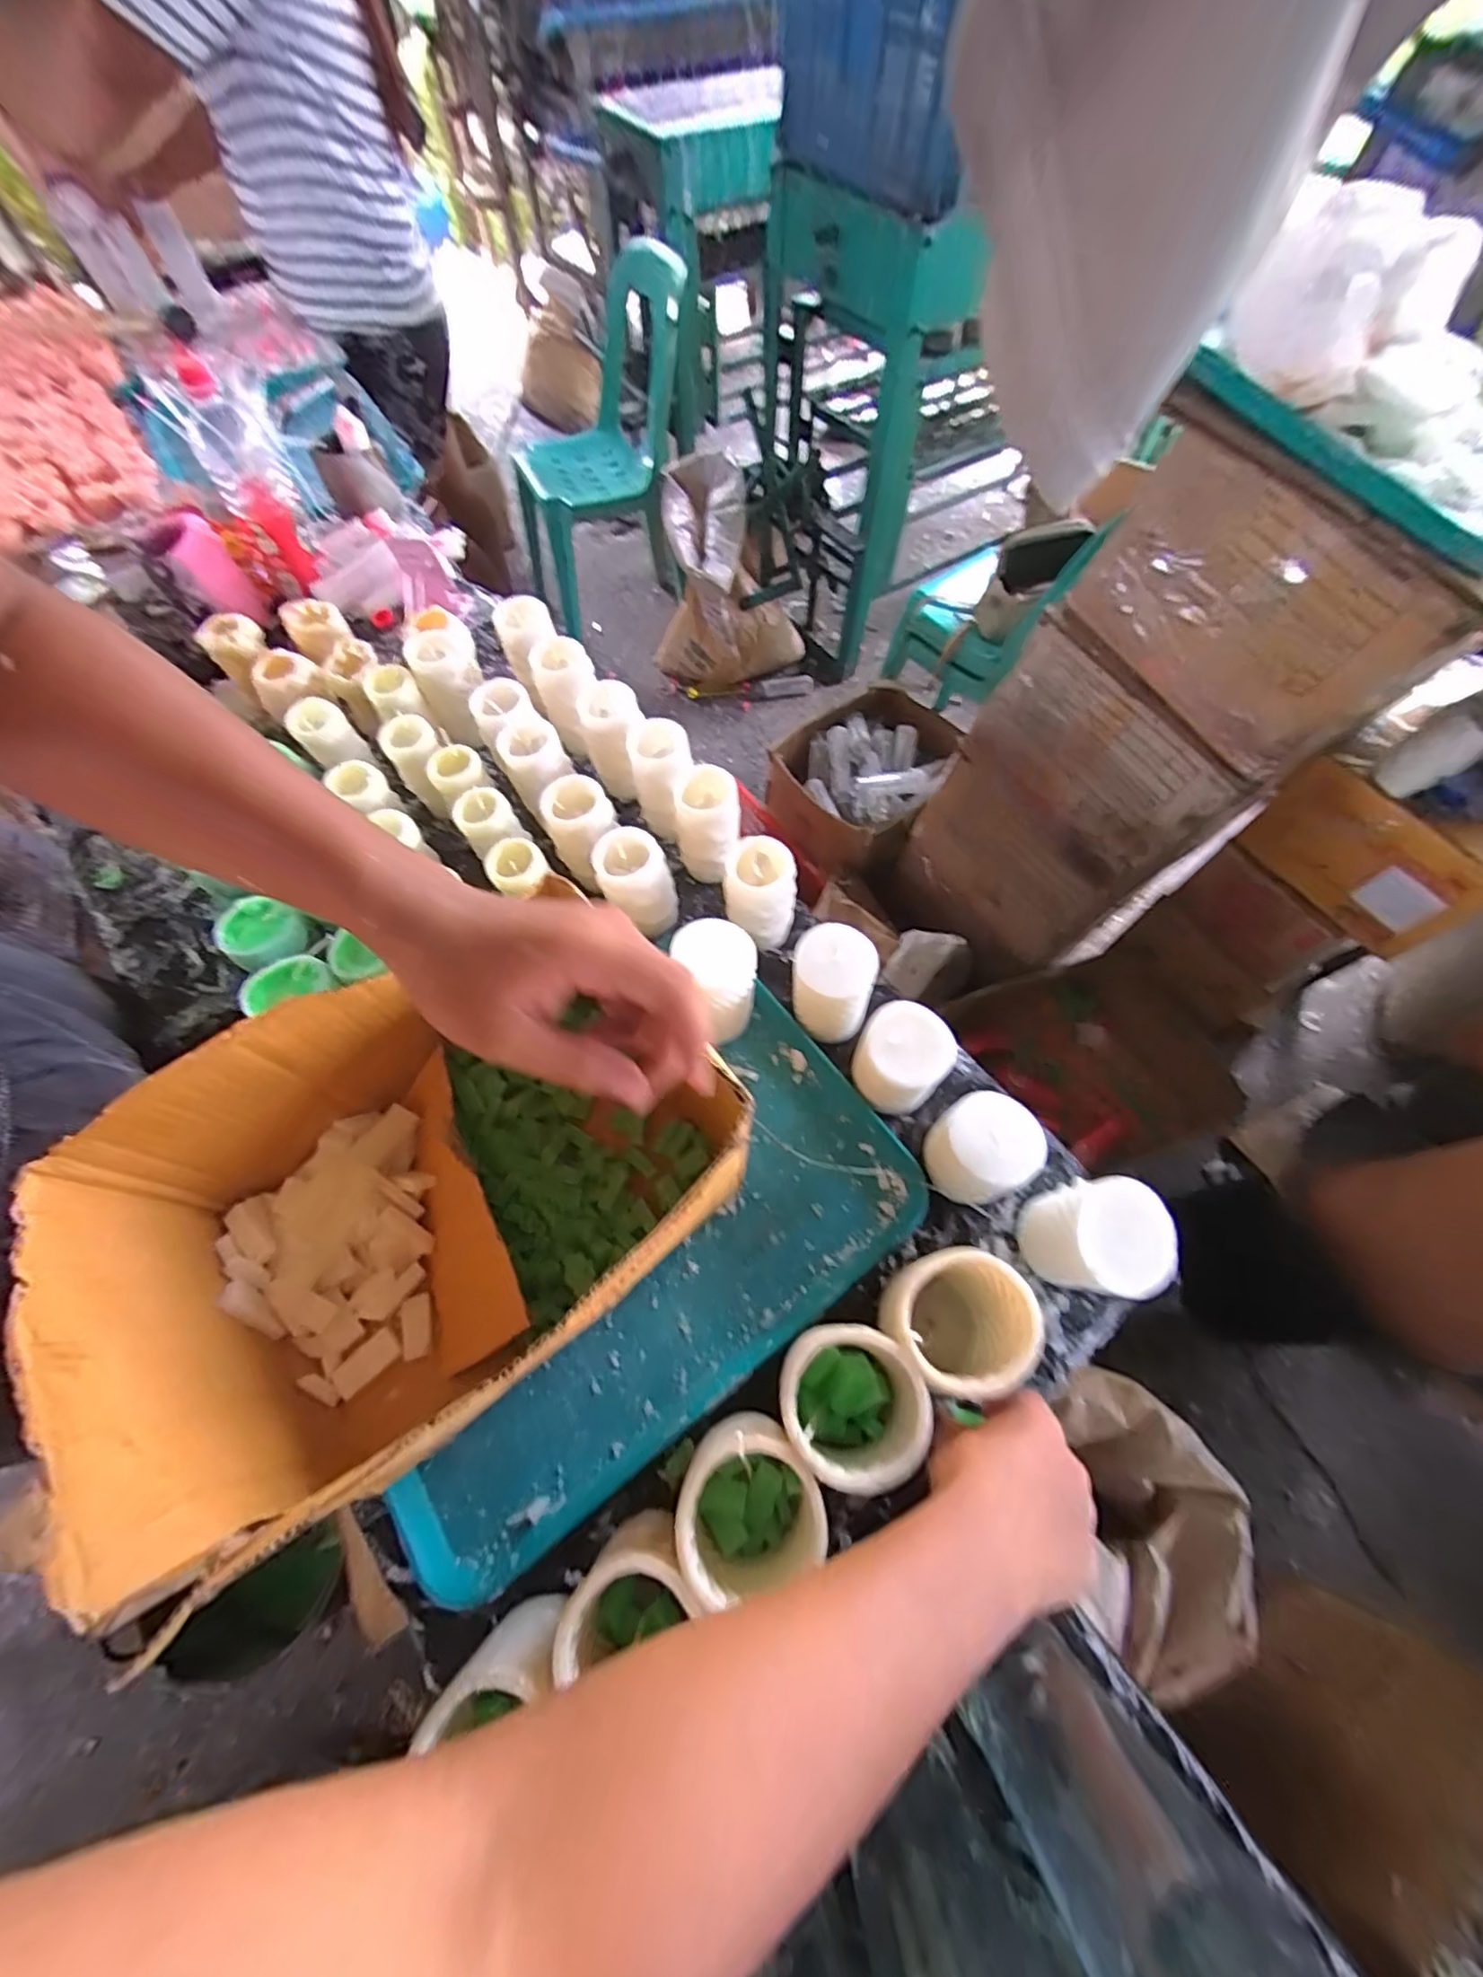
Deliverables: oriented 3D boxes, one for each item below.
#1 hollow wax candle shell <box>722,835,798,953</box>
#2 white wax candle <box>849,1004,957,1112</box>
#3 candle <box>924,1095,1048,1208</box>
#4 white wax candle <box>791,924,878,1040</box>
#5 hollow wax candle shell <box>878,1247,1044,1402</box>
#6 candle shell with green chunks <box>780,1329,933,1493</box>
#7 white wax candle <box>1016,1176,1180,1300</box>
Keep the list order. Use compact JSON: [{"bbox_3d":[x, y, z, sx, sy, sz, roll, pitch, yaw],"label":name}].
[{"bbox_3d":[0.017,-0.082,0.608,0.064,0.109,0.067,24,66,12],"label":"hollow wax candle shell"},{"bbox_3d":[0.129,0.062,0.536,0.074,0.101,0.067,40,71,18],"label":"white wax candle"},{"bbox_3d":[0.187,0.131,0.510,0.065,0.101,0.075,-22,65,-10],"label":"candle"},{"bbox_3d":[0.081,-0.004,0.578,0.069,0.092,0.067,0,64,1],"label":"white wax candle"},{"bbox_3d":[0.146,0.234,0.453,0.079,0.111,0.082,0,64,1],"label":"hollow wax candle shell"},{"bbox_3d":[0.068,0.273,0.431,0.090,0.104,0.083,33,69,16],"label":"candle shell with green chunks"},{"bbox_3d":[0.262,0.189,0.482,0.072,0.104,0.079,-23,66,-10],"label":"white wax candle"}]

